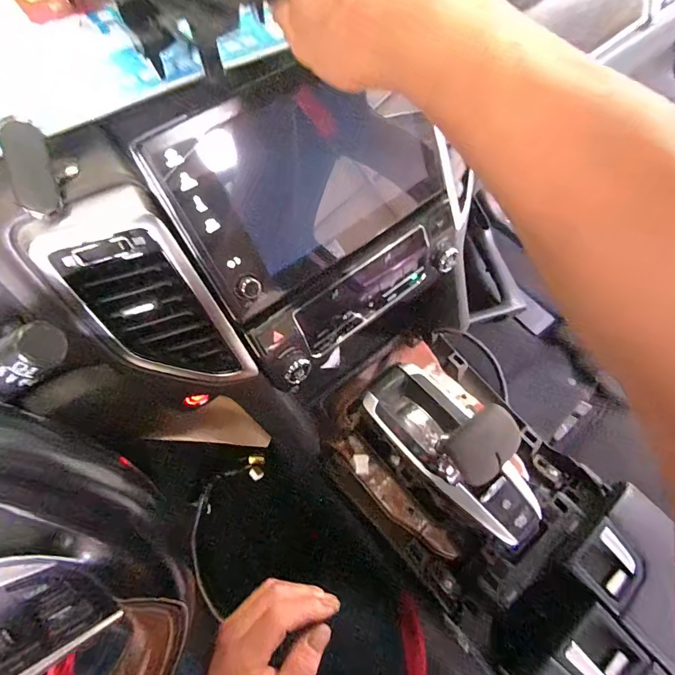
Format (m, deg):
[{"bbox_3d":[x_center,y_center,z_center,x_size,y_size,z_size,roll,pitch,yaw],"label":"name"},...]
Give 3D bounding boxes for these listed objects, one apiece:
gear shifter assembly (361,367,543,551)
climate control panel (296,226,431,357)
[{"bbox_3d":[0.120,0.111,0.430,0.087,0.119,0.212,-34,55,-15],"label":"gear shifter assembly"},{"bbox_3d":[0.029,-0.039,0.378,0.150,0.069,0.010,-36,45,-16],"label":"climate control panel"}]

